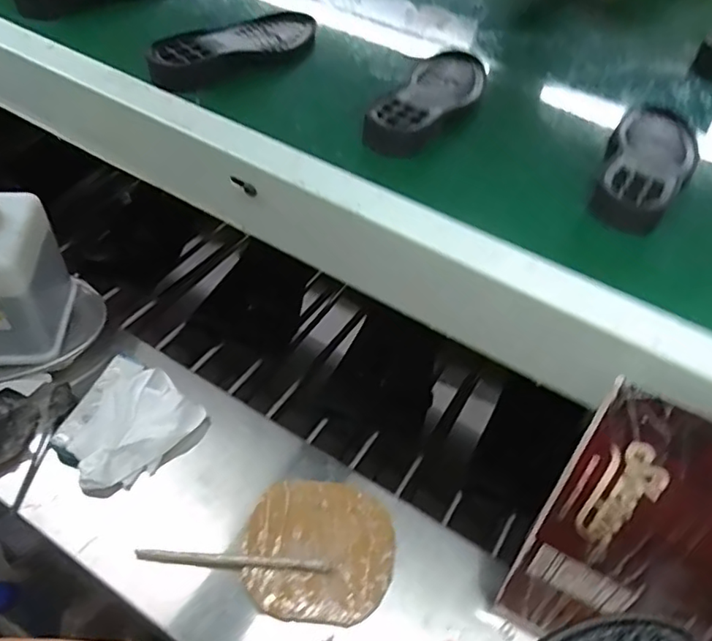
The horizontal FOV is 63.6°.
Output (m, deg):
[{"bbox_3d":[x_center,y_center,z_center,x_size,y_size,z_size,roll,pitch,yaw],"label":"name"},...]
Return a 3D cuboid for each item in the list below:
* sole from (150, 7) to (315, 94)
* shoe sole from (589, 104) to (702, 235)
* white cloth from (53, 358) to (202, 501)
[{"bbox_3d":[-0.122,-0.299,0.617,0.082,0.025,0.219,30,52,18],"label":"sole"},{"bbox_3d":[0.275,-0.154,0.537,0.080,0.024,0.215,30,52,19],"label":"shoe sole"},{"bbox_3d":[-0.270,0.120,0.662,0.134,0.036,0.145,31,52,19],"label":"white cloth"}]

